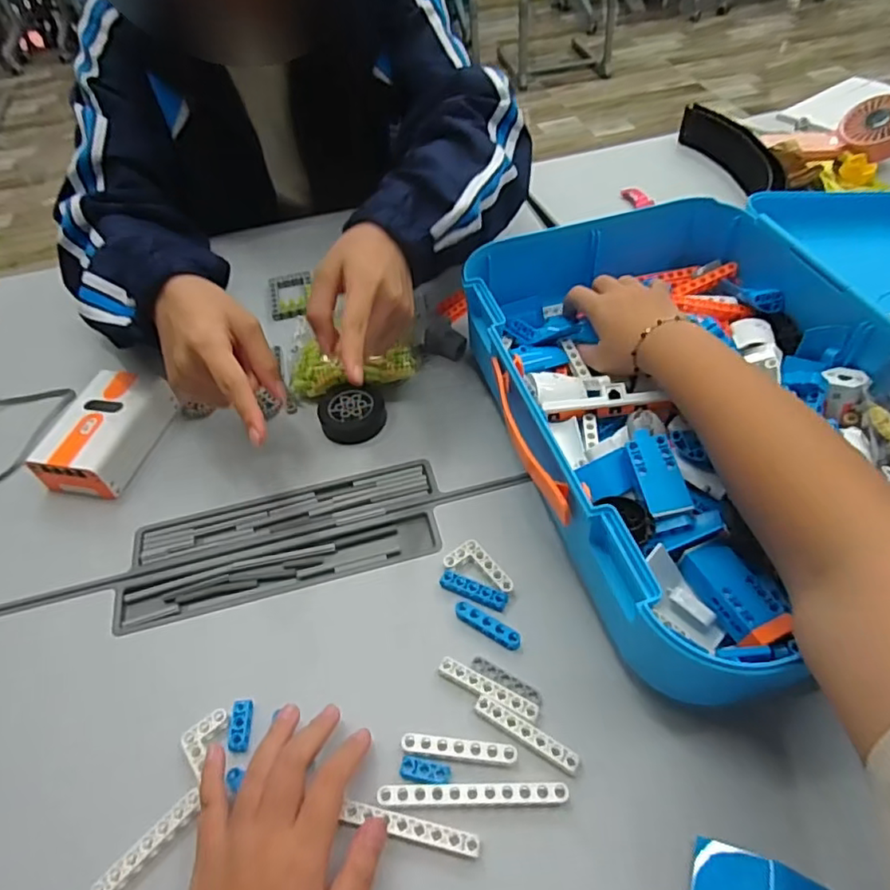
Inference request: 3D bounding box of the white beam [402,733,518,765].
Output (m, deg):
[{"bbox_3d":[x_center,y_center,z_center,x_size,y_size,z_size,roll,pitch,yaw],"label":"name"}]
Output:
[{"bbox_3d":[0.009,0.185,0.365,0.069,0.004,0.011,3,51,8],"label":"white beam"}]

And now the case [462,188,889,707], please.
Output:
[{"bbox_3d":[0.316,-0.062,0.481,0.548,0.099,0.391,-14,51,-7],"label":"case"}]

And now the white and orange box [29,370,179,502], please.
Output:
[{"bbox_3d":[-0.301,-0.013,0.534,0.070,0.039,0.114,8,52,12],"label":"white and orange box"}]

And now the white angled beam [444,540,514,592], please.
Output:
[{"bbox_3d":[0.028,0.089,0.445,0.053,0.009,0.025,20,55,20],"label":"white angled beam"}]

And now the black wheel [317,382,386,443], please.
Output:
[{"bbox_3d":[-0.084,-0.029,0.548,0.059,0.019,0.055,-2,50,3],"label":"black wheel"}]

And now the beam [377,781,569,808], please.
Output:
[{"bbox_3d":[0.016,0.204,0.350,0.108,0.004,0.011,-3,50,2],"label":"beam"}]

